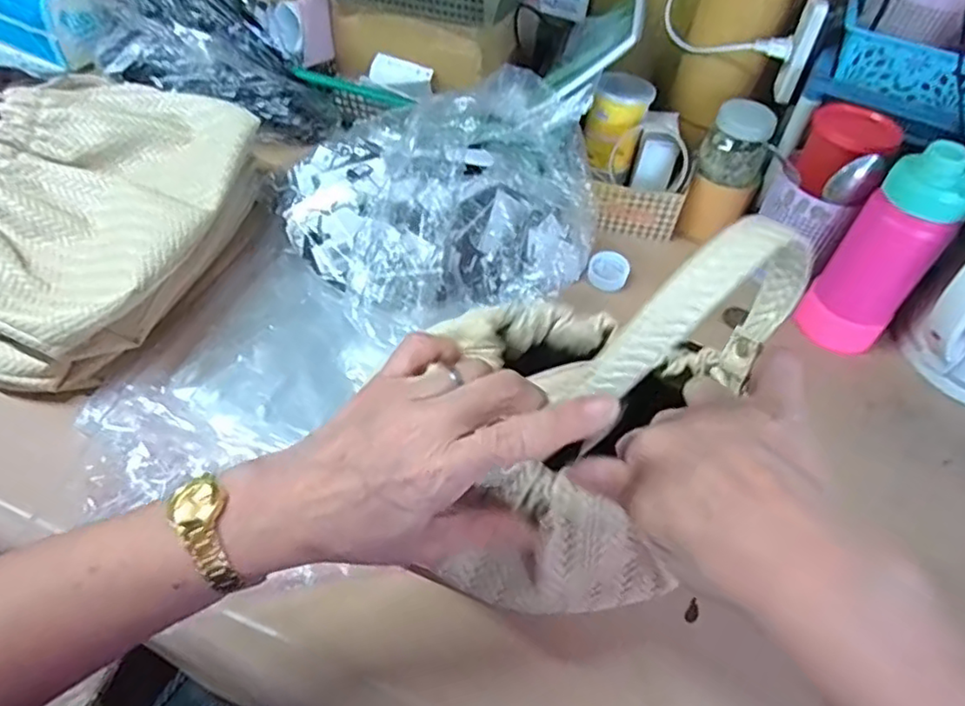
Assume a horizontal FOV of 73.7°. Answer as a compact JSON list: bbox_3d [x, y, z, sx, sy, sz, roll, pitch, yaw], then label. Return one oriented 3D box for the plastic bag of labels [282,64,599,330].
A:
[{"bbox_3d":[-0.034,-0.163,0.617,0.297,0.130,0.235,-12,52,-16],"label":"plastic bag of labels"}]

